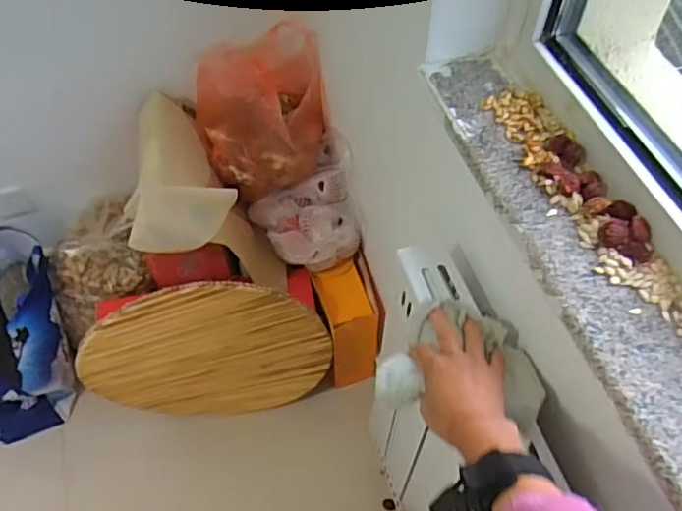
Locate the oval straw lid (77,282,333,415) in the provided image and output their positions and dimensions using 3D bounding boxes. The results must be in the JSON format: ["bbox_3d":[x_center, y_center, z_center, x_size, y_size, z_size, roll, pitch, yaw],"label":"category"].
[{"bbox_3d":[-0.260,0.211,1.202,0.439,0.491,0.033,-35,47,21],"label":"oval straw lid"}]

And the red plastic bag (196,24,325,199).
[{"bbox_3d":[-0.156,-0.292,1.223,0.256,0.214,0.233,-19,57,-13],"label":"red plastic bag"}]

